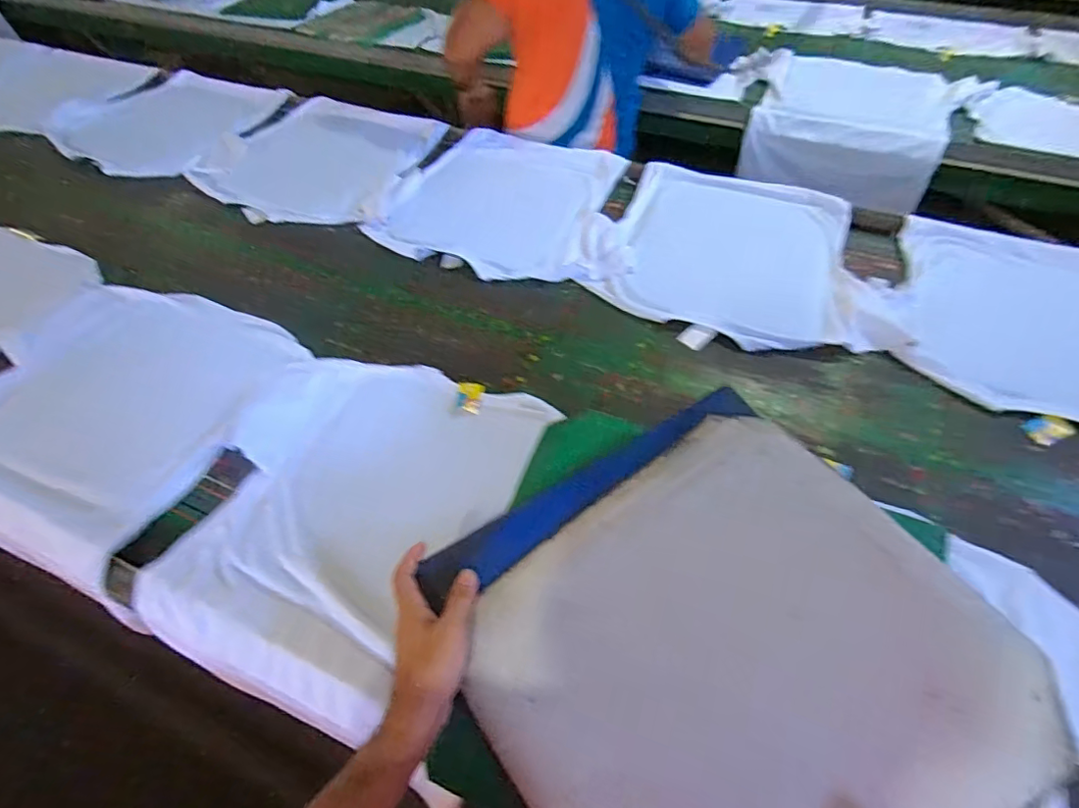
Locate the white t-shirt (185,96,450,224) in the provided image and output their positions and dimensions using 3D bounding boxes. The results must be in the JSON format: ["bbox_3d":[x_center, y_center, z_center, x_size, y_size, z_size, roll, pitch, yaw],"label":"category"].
[{"bbox_3d":[-0.575,-0.656,1.438,0.547,0.031,0.529,13,48,12],"label":"white t-shirt"}]

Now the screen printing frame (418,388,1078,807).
[{"bbox_3d":[0.157,0.214,0.475,0.387,0.027,0.415,-35,65,-9],"label":"screen printing frame"}]

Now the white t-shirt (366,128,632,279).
[{"bbox_3d":[-0.061,-0.469,1.268,0.576,0.031,0.459,13,61,11],"label":"white t-shirt"}]

